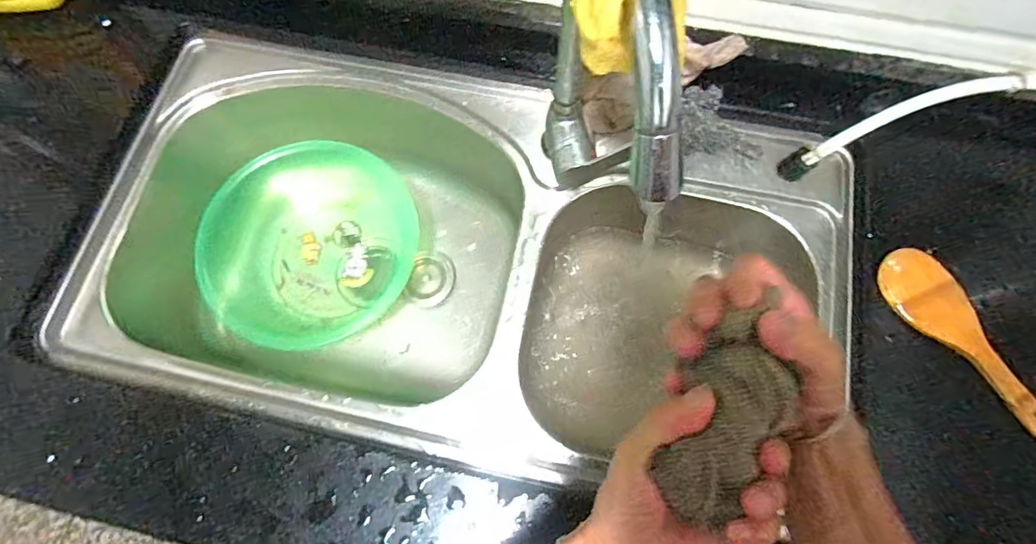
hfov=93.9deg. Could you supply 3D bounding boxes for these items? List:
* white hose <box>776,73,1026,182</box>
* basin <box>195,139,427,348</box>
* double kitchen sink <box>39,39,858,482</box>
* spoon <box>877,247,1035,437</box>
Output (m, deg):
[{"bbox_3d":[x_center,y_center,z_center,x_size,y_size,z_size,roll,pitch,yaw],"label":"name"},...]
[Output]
[{"bbox_3d":[0.408,-0.162,0.530,0.235,0.026,0.034,-23,73,10],"label":"white hose"},{"bbox_3d":[-0.294,-0.036,0.720,0.292,0.111,0.263,-16,73,-5],"label":"basin"},{"bbox_3d":[-0.064,-0.009,0.635,0.822,0.229,0.442,12,73,4],"label":"double kitchen sink"},{"bbox_3d":[0.436,0.065,0.469,0.060,0.016,0.200,-37,75,8],"label":"spoon"}]

